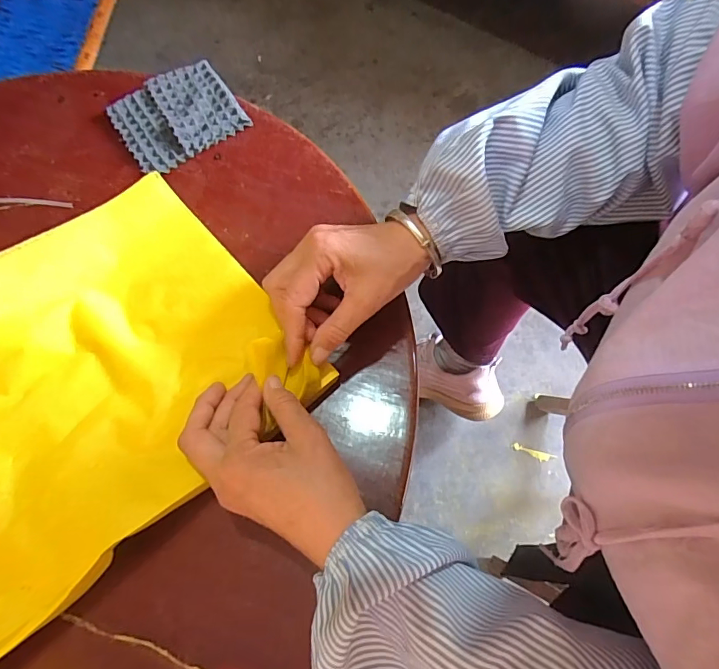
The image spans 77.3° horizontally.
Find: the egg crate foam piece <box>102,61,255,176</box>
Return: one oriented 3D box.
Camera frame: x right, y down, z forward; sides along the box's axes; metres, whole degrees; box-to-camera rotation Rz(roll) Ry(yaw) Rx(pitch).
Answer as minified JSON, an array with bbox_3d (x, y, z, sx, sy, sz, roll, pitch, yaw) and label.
[{"bbox_3d":[-0.203,-0.243,0.497,0.125,0.020,0.112,-34,70,-13],"label":"egg crate foam piece"}]

